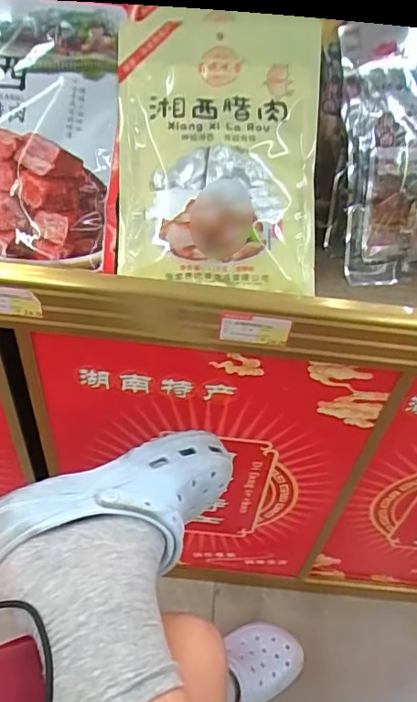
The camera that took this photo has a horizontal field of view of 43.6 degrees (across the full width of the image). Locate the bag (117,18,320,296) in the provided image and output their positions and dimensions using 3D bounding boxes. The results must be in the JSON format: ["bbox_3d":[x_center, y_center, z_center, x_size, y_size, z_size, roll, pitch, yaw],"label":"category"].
[{"bbox_3d":[0.011,-0.192,0.518,0.196,0.251,0.034,1,8,-7],"label":"bag"}]

